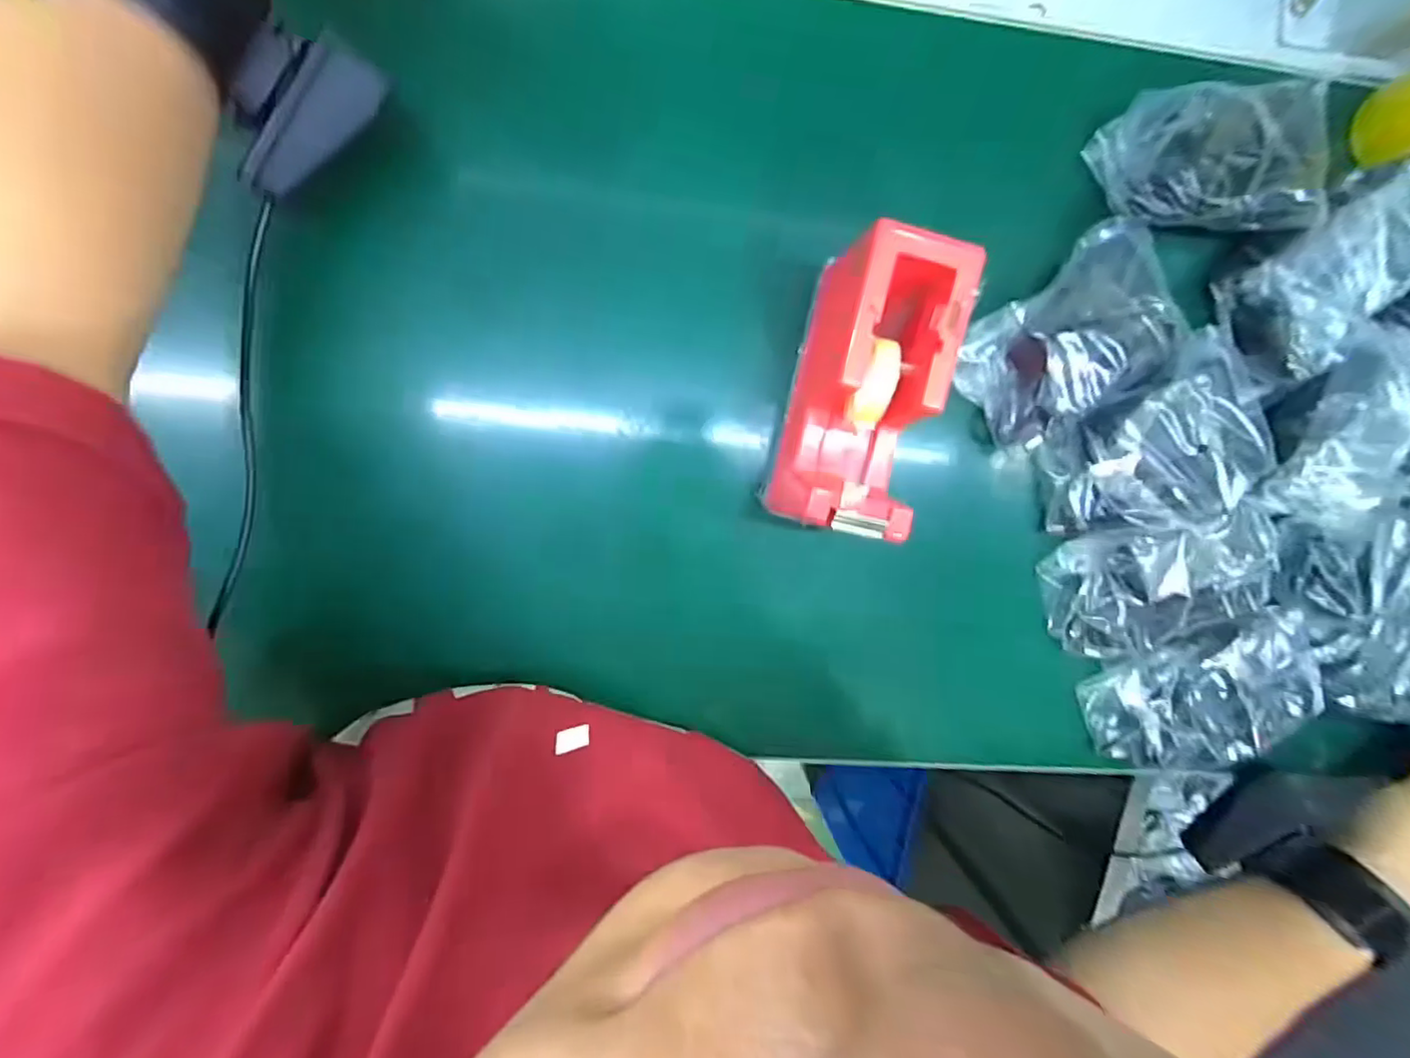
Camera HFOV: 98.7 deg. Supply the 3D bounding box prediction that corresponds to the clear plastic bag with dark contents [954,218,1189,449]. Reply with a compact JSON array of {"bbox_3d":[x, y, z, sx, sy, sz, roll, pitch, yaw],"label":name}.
[{"bbox_3d":[0.190,-0.095,0.309,0.108,0.030,0.080,-33,99,2],"label":"clear plastic bag with dark contents"}]

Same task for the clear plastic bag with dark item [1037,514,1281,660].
[{"bbox_3d":[0.250,0.034,0.331,0.110,0.031,0.071,-7,99,-3],"label":"clear plastic bag with dark item"}]

